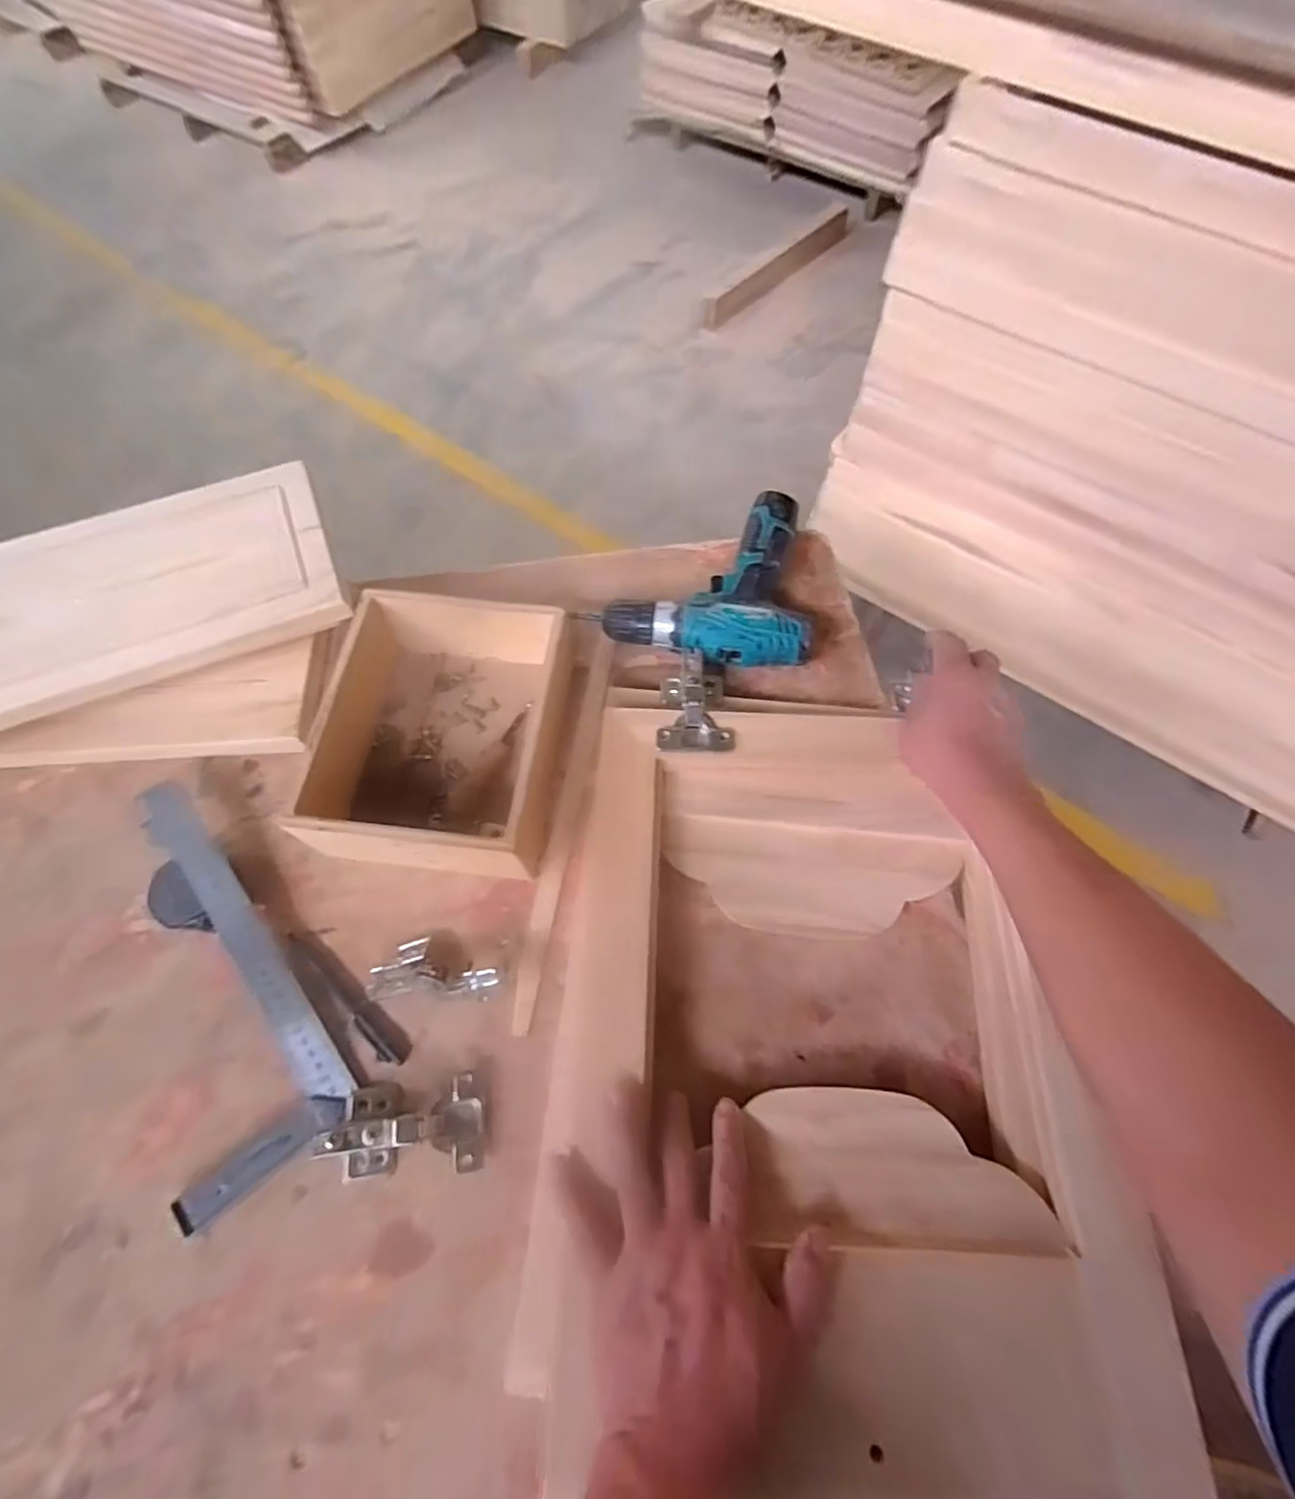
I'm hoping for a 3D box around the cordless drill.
[{"bbox_3d":[0.046,-0.164,0.606,0.203,0.047,0.191,1,65,0],"label":"cordless drill"}]

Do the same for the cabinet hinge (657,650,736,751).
[{"bbox_3d":[0.041,-0.041,0.534,0.061,0.026,0.096,1,49,0],"label":"cabinet hinge"}]

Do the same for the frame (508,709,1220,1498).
[{"bbox_3d":[0.120,0.196,0.444,0.367,0.060,0.467,4,65,1],"label":"frame"}]

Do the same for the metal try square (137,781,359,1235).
[{"bbox_3d":[-0.334,0.166,0.462,0.122,0.036,0.302,-33,70,-14],"label":"metal try square"}]

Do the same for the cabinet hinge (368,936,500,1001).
[{"bbox_3d":[-0.156,0.161,0.464,0.100,0.036,0.044,1,65,0],"label":"cabinet hinge"}]

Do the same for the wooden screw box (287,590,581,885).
[{"bbox_3d":[-0.162,-0.014,0.519,0.174,0.086,0.224,4,65,2],"label":"wooden screw box"}]

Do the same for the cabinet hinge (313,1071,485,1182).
[{"bbox_3d":[-0.164,0.256,0.423,0.100,0.028,0.056,-8,66,-4],"label":"cabinet hinge"}]

